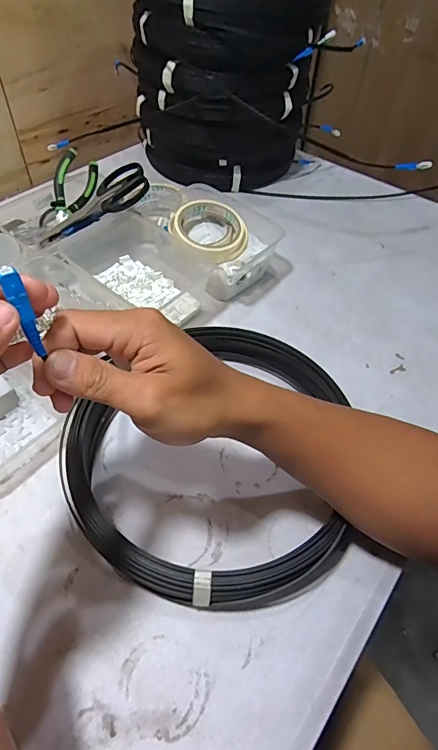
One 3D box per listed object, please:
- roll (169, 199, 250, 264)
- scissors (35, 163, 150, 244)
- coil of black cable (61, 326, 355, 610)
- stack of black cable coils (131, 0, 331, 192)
[{"bbox_3d":[-0.014,-0.191,0.574,0.099,0.052,0.105,-32,76,-29],"label":"roll"},{"bbox_3d":[-0.176,-0.240,0.584,0.175,0.014,0.063,-17,72,18],"label":"scissors"},{"bbox_3d":[0.007,0.076,0.404,0.255,0.048,0.272,2,50,-2],"label":"coil of black cable"},{"bbox_3d":[0.006,-0.491,0.713,0.278,0.267,0.249,-7,51,-9],"label":"stack of black cable coils"}]

